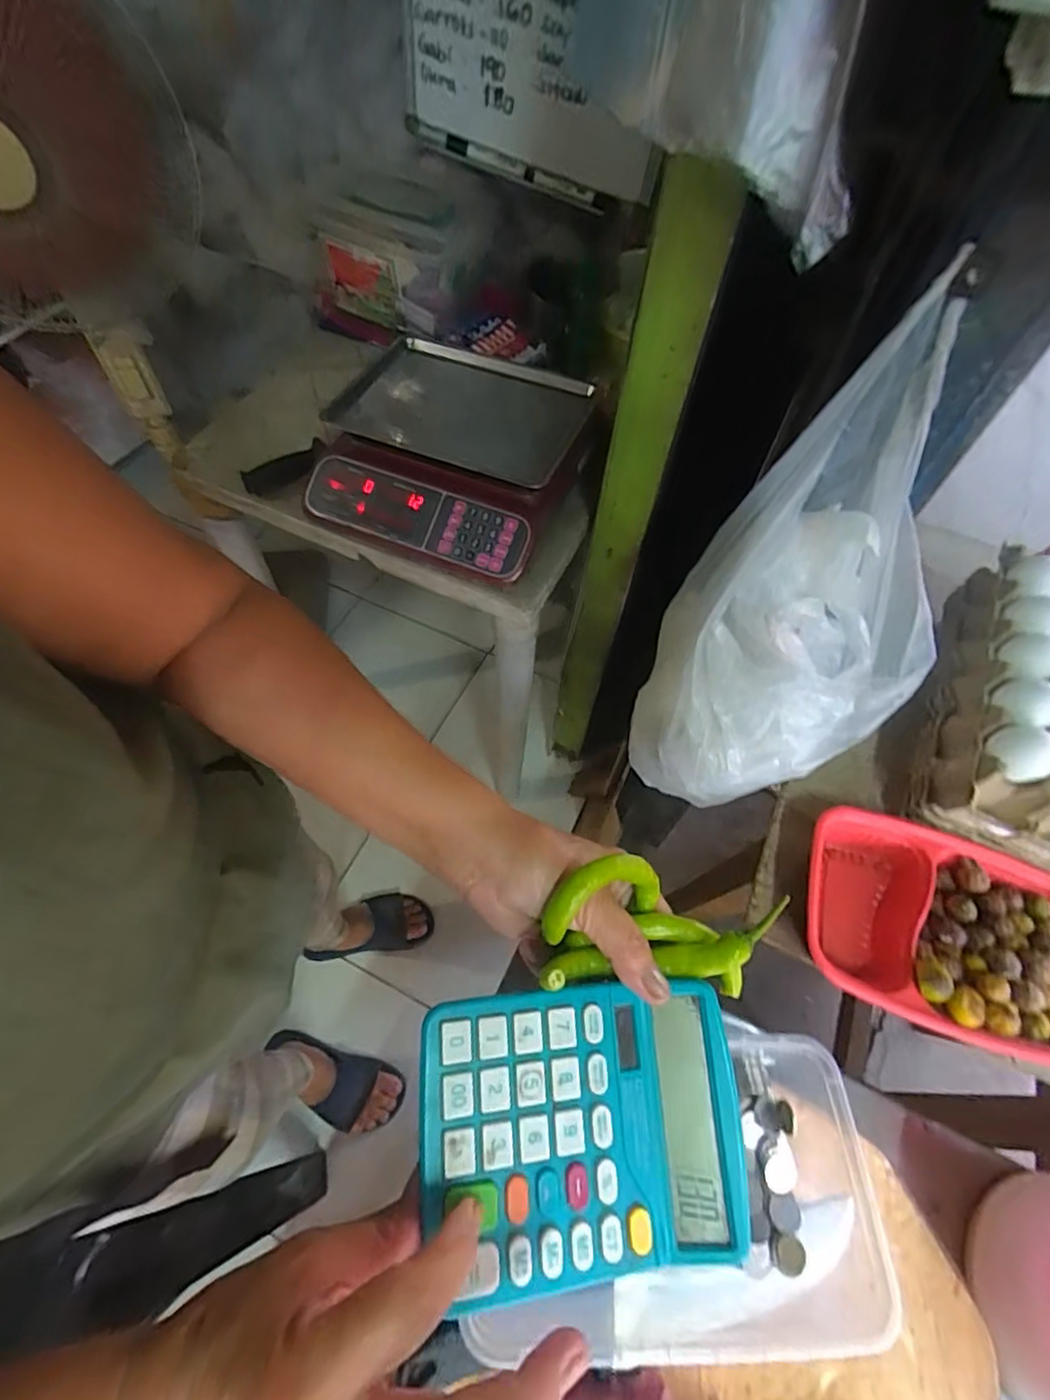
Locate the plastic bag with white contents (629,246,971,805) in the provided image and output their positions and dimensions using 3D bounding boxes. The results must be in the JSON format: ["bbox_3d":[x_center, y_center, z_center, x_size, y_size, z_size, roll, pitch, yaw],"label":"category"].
[{"bbox_3d":[0.227,-0.084,0.492,0.183,0.157,0.394,26,104,13],"label":"plastic bag with white contents"}]

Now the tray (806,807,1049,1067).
[{"bbox_3d":[0.323,0.183,0.466,0.212,0.052,0.149,15,60,6],"label":"tray"}]

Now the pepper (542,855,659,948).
[{"bbox_3d":[0.040,0.100,0.305,0.063,0.040,0.025,-15,61,-11],"label":"pepper"}]

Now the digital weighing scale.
[{"bbox_3d":[-0.103,-0.345,0.818,0.332,0.094,0.332,22,61,10],"label":"digital weighing scale"}]

